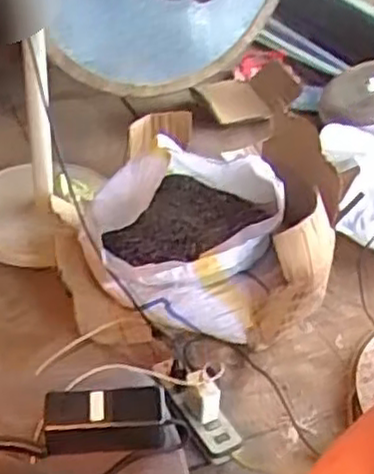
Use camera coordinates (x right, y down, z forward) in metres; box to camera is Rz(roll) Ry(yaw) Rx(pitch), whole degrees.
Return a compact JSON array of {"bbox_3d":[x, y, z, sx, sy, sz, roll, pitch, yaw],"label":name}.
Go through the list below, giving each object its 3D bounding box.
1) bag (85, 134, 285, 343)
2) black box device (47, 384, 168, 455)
[{"bbox_3d":[-0.002,-0.001,1.297,0.360,0.249,0.313,1,37,-5],"label":"bag"},{"bbox_3d":[-0.092,0.201,0.808,0.130,0.050,0.058,-3,37,-10],"label":"black box device"}]

